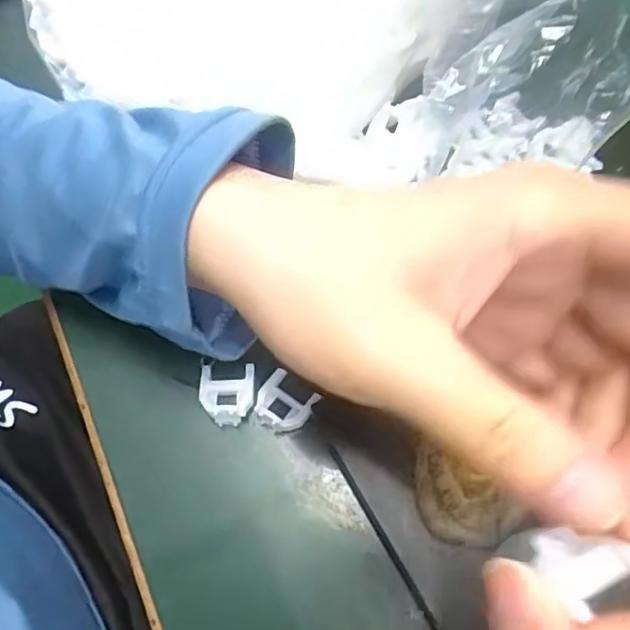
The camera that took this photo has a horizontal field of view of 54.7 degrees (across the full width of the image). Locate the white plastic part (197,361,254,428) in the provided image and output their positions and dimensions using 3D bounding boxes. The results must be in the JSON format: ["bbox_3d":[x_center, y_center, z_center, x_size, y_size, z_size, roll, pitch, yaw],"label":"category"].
[{"bbox_3d":[-0.036,0.032,0.244,0.024,0.008,0.024,-1,67,2],"label":"white plastic part"}]

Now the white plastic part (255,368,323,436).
[{"bbox_3d":[-0.013,0.035,0.241,0.022,0.012,0.021,37,73,16],"label":"white plastic part"}]

